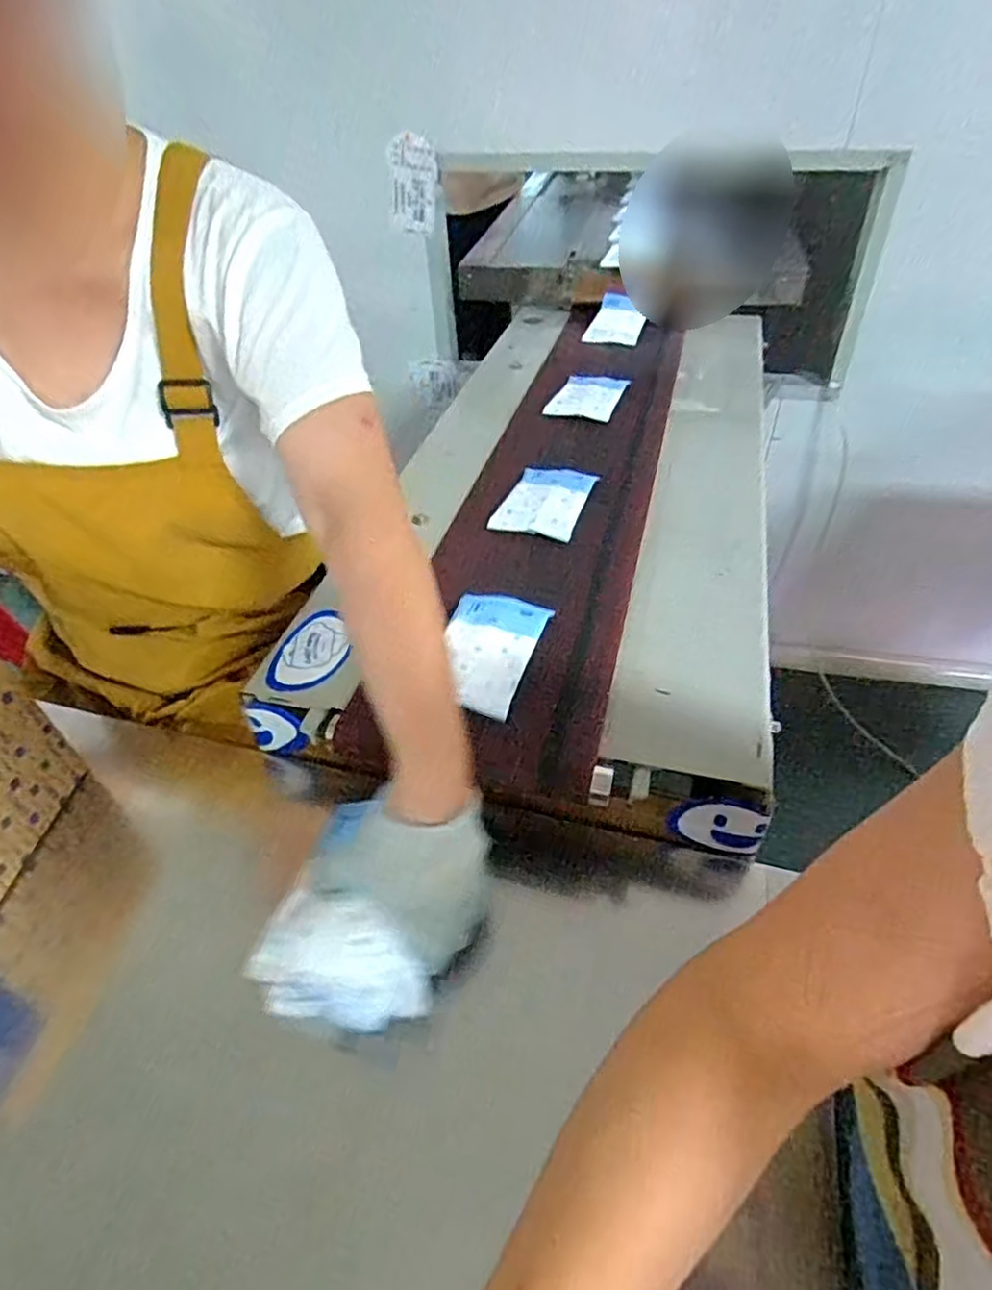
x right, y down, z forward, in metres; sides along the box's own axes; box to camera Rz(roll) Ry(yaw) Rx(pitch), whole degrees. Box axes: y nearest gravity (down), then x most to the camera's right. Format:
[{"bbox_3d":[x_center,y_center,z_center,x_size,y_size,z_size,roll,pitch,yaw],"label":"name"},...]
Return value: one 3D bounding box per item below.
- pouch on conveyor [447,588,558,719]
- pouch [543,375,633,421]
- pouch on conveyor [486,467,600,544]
[{"bbox_3d":[-0.010,0.000,0.577,0.084,0.015,0.135,13,46,15],"label":"pouch on conveyor"},{"bbox_3d":[0.133,-0.352,0.949,0.087,0.019,0.117,16,47,18],"label":"pouch"},{"bbox_3d":[0.058,-0.163,0.753,0.085,0.016,0.132,14,46,16],"label":"pouch on conveyor"}]

